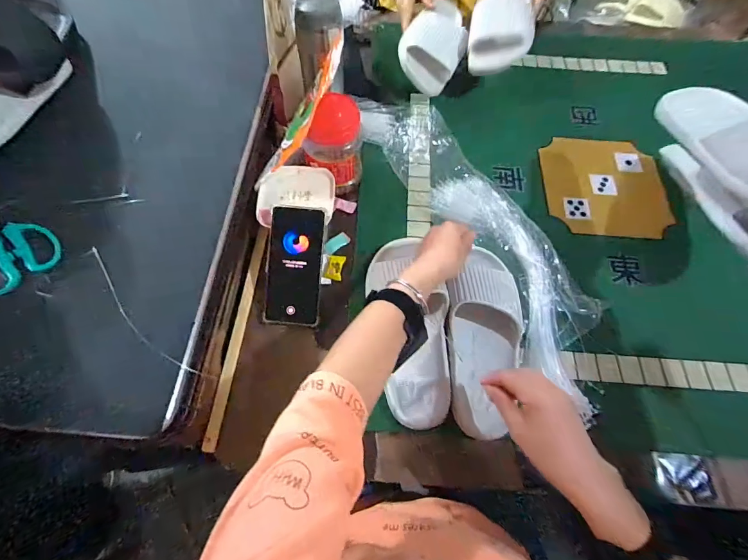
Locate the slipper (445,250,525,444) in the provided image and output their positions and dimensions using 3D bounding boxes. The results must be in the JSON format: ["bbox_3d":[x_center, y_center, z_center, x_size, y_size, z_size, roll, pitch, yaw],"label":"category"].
[{"bbox_3d":[0.148,0.071,0.495,0.099,0.063,0.255,10,71,1],"label":"slipper"}]

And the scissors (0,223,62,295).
[{"bbox_3d":[-0.449,-0.052,0.444,0.154,0.013,0.087,42,70,15],"label":"scissors"}]

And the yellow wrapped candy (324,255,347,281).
[{"bbox_3d":[-0.059,-0.021,0.568,0.025,0.008,0.040,9,66,1],"label":"yellow wrapped candy"}]

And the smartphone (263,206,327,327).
[{"bbox_3d":[-0.112,-0.019,0.520,0.077,0.014,0.161,5,95,-1],"label":"smartphone"}]

